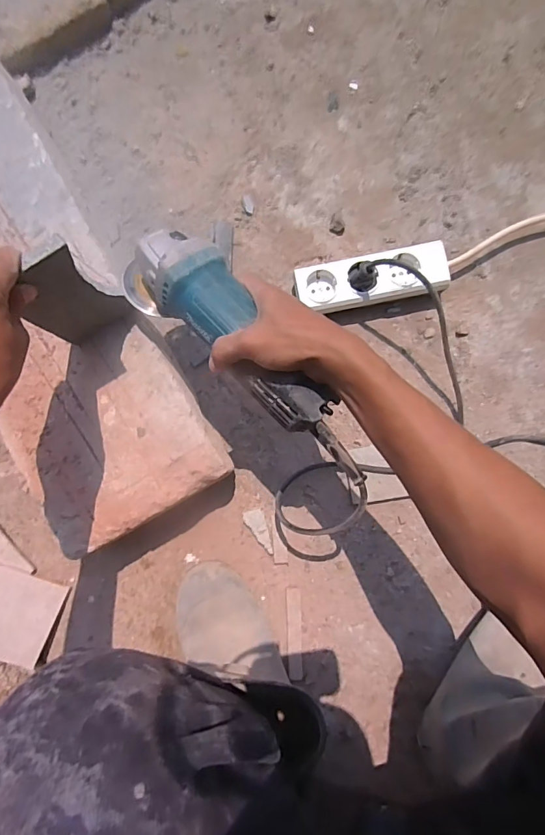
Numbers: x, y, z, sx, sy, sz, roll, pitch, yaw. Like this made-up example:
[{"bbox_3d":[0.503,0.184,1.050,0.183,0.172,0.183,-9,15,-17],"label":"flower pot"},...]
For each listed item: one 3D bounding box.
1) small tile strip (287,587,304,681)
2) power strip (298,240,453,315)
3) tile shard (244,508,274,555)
[{"bbox_3d":[0.028,0.266,0.544,0.018,0.013,0.107,-2,86,0],"label":"small tile strip"},{"bbox_3d":[0.124,-0.171,0.562,0.186,0.047,0.064,-10,84,2],"label":"power strip"},{"bbox_3d":[-0.016,0.144,0.552,0.025,0.013,0.058,-18,85,5],"label":"tile shard"}]

